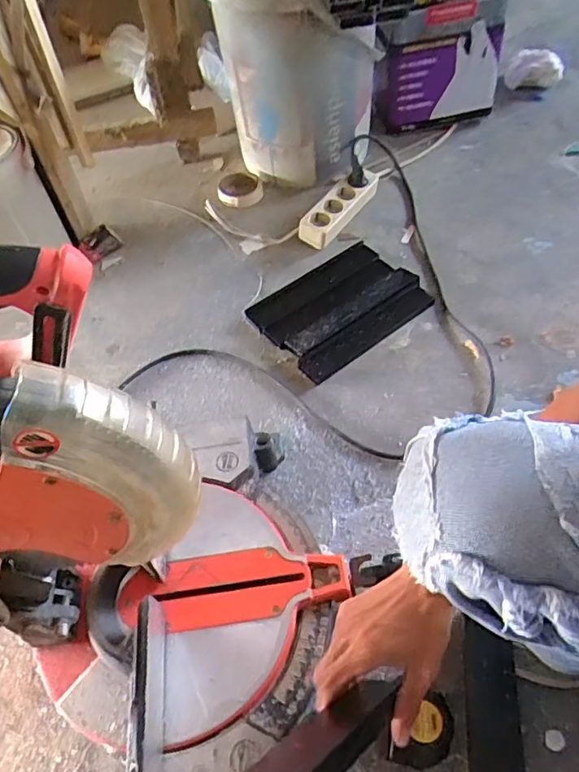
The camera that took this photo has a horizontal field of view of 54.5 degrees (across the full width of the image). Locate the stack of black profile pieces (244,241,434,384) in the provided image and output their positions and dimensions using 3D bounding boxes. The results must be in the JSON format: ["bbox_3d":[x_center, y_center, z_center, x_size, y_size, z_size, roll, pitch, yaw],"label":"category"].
[{"bbox_3d":[0.085,-0.136,0.914,0.253,0.032,0.185,-34,57,-21],"label":"stack of black profile pieces"}]

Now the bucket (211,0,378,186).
[{"bbox_3d":[0.008,-0.595,1.040,0.277,0.352,0.304,-2,52,2],"label":"bucket"}]

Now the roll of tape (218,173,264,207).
[{"bbox_3d":[-0.099,-0.395,1.132,0.092,0.027,0.092,-2,52,2],"label":"roll of tape"}]

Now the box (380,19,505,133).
[{"bbox_3d":[0.303,-0.610,1.134,0.240,0.180,0.038,-10,52,-1],"label":"box"}]

